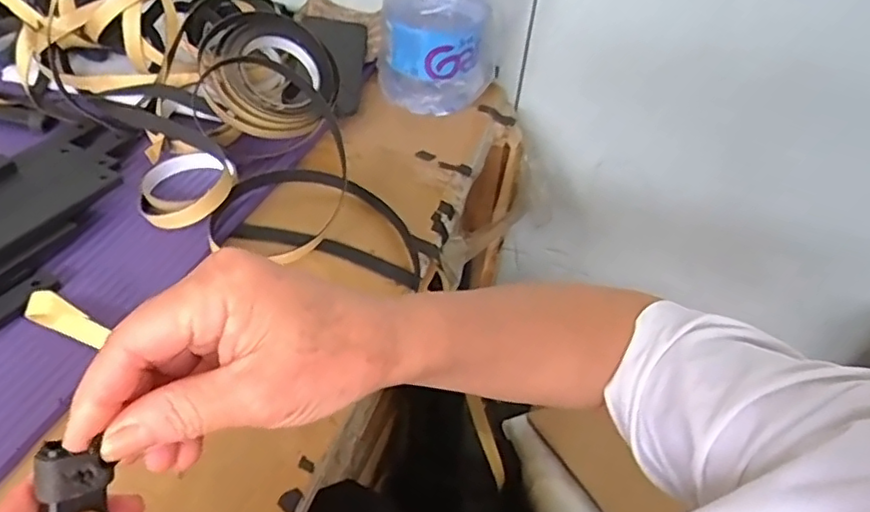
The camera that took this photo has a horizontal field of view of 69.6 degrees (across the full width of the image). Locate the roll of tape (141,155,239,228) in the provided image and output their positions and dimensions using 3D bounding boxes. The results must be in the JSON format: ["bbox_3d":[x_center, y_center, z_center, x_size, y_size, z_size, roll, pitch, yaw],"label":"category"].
[{"bbox_3d":[-0.212,-0.065,0.539,0.077,0.025,0.101,-7,43,-15],"label":"roll of tape"}]

